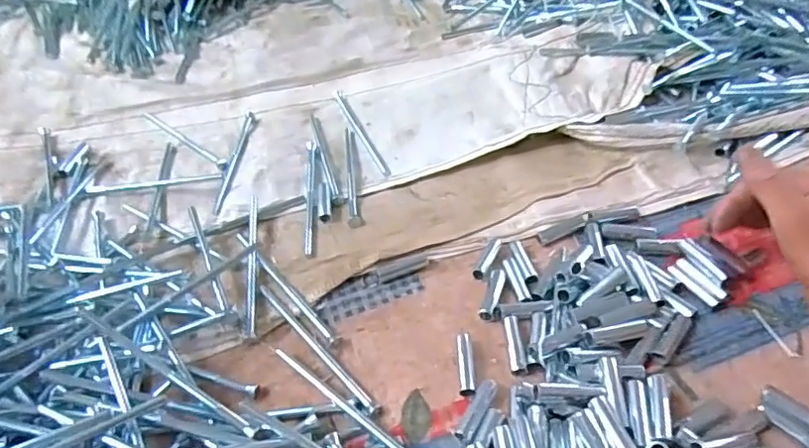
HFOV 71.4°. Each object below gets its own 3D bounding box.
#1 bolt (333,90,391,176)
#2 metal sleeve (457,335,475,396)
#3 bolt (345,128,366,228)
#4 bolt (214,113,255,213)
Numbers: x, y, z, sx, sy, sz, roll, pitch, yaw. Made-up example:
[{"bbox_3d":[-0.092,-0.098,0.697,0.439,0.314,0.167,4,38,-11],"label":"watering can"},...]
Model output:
[{"bbox_3d":[-0.047,-0.100,0.594,0.011,0.004,0.156,-19,50,-13],"label":"bolt"},{"bbox_3d":[0.041,0.096,0.385,0.010,0.011,0.046,-1,46,3],"label":"metal sleeve"},{"bbox_3d":[-0.049,-0.052,0.537,0.013,0.009,0.145,-6,46,-2],"label":"bolt"},{"bbox_3d":[-0.170,-0.066,0.565,0.009,0.007,0.155,-1,48,2],"label":"bolt"}]

